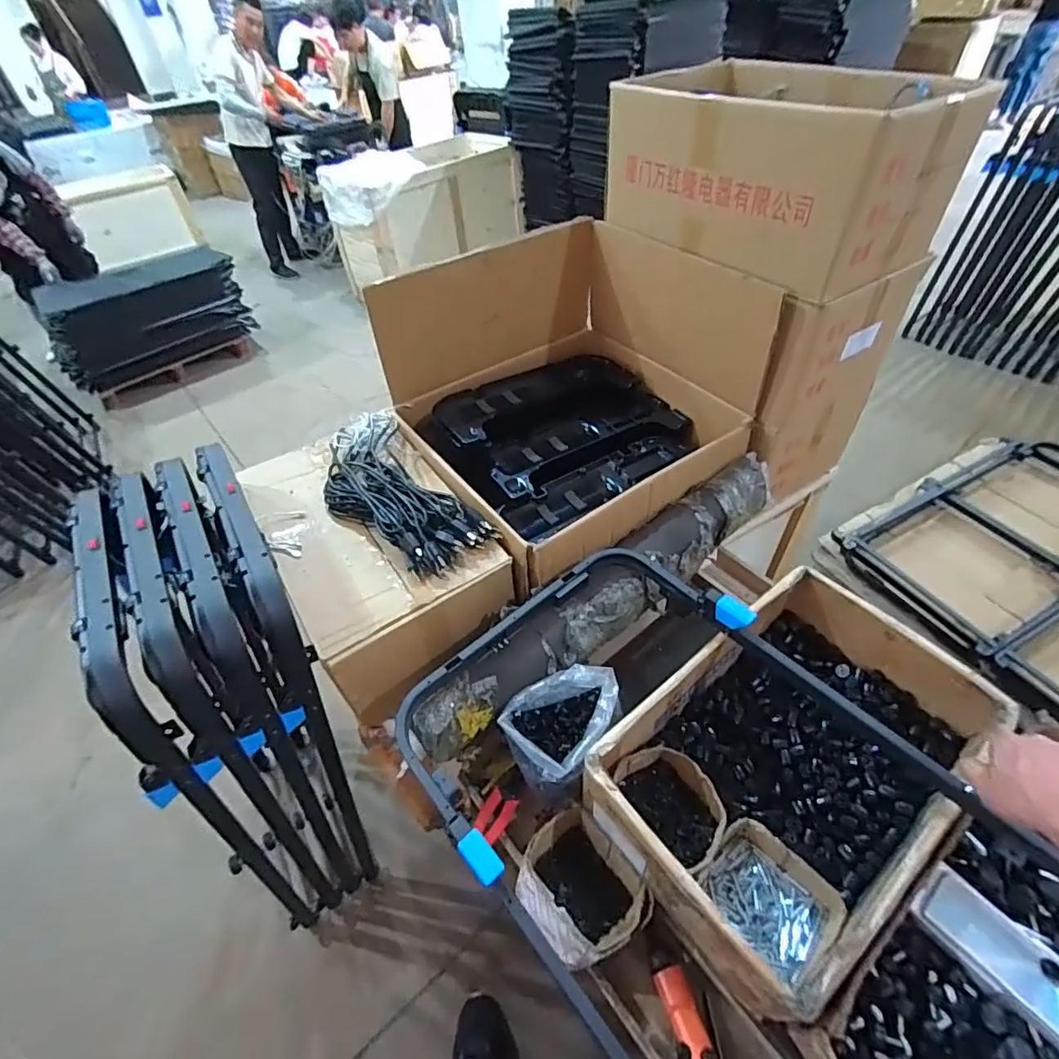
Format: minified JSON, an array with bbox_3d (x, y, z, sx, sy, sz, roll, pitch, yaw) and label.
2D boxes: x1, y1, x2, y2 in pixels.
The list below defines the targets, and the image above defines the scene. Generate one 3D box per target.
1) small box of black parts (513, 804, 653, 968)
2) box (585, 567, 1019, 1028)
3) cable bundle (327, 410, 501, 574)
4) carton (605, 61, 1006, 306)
[{"bbox_3d":[0.073,0.509,0.761,0.148,0.099,0.169,-34,52,-24],"label":"small box of black parts"},{"bbox_3d":[0.380,0.337,0.784,0.526,0.156,0.346,-33,52,-24],"label":"box"},{"bbox_3d":[-0.273,-0.074,1.023,0.205,0.056,0.468,-29,51,-21],"label":"cable bundle"},{"bbox_3d":[0.461,-0.701,1.025,0.381,0.242,0.576,-29,51,-21],"label":"carton"}]

